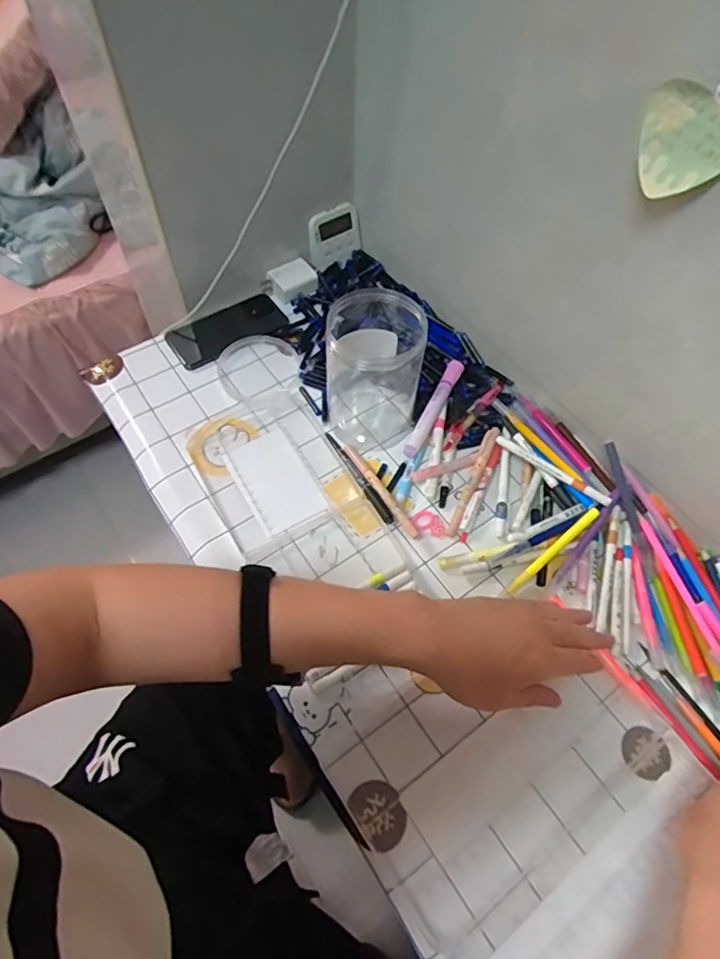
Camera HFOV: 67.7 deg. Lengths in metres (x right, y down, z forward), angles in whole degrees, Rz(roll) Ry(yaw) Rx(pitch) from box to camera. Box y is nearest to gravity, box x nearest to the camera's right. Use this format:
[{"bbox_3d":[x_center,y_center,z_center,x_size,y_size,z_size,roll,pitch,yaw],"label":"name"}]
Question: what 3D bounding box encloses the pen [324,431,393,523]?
[{"bbox_3d":[-0.003,-0.005,0.584,0.010,0.016,0.134,-27,63,-15],"label":"pen"}]

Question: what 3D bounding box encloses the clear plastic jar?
[{"bbox_3d":[0.013,-0.123,0.574,0.096,0.150,0.109,-4,56,-2],"label":"clear plastic jar"}]

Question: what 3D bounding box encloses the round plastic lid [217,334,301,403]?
[{"bbox_3d":[-0.124,-0.138,0.666,0.096,0.017,0.092,0,59,0],"label":"round plastic lid"}]

